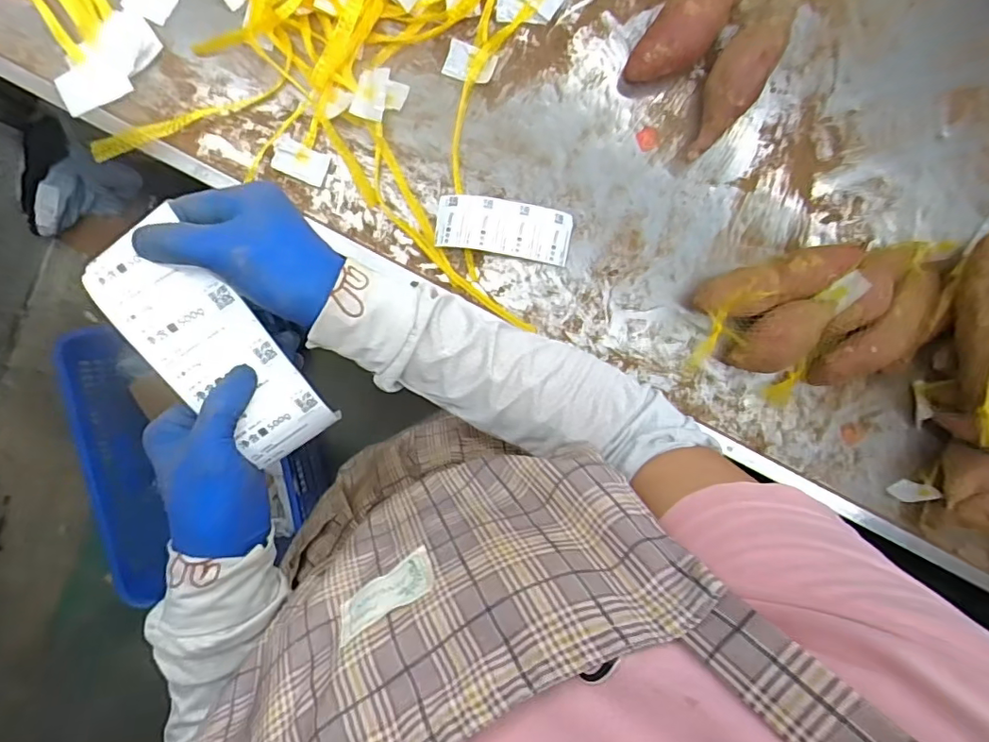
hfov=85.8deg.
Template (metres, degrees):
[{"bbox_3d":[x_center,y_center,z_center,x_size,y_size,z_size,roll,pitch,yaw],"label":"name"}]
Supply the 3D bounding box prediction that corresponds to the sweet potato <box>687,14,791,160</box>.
[{"bbox_3d":[0.255,-0.302,0.564,0.058,0.049,0.155,25,93,-3],"label":"sweet potato"}]

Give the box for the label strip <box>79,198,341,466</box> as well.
[{"bbox_3d":[-0.172,-0.012,0.331,0.061,0.014,0.163,-38,111,-13],"label":"label strip"}]

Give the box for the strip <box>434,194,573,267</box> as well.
[{"bbox_3d":[0.011,-0.159,0.593,0.149,0.020,0.059,8,94,-2],"label":"strip"}]

